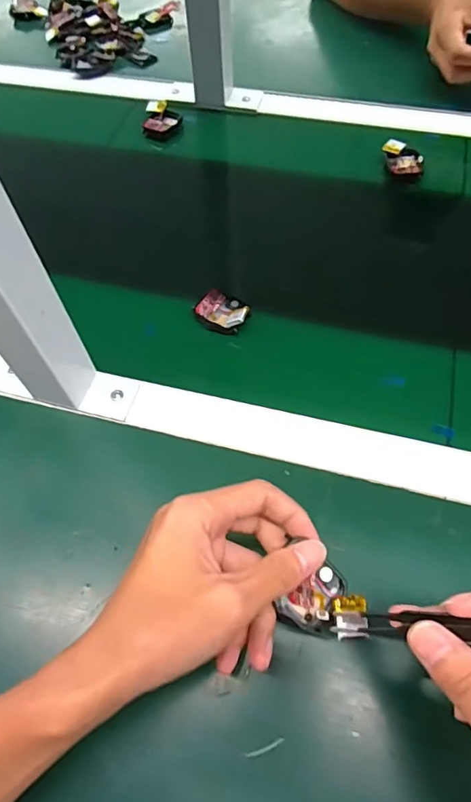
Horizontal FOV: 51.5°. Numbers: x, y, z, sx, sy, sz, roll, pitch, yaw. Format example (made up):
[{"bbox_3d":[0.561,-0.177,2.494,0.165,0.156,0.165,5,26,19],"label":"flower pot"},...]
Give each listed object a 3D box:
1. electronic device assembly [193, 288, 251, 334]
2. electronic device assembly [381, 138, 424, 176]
[{"bbox_3d":[-0.011,-0.081,0.438,0.051,0.016,0.038,28,64,17],"label":"electronic device assembly"},{"bbox_3d":[0.184,-0.267,0.535,0.041,0.018,0.040,0,59,2],"label":"electronic device assembly"}]

